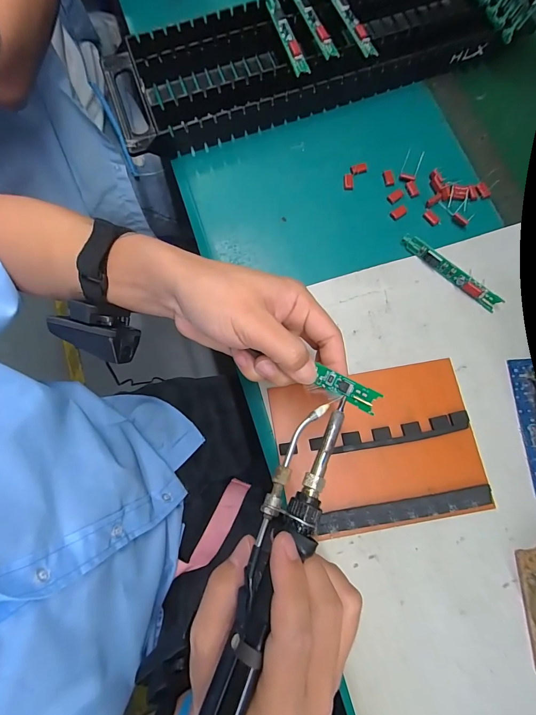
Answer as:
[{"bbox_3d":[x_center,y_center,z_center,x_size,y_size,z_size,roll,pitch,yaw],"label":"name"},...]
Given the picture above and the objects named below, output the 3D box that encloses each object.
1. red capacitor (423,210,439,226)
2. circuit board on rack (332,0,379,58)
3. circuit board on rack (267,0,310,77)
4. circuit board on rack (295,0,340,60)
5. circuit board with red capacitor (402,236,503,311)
[{"bbox_3d":[0.167,-0.142,0.351,0.010,0.004,0.017,-42,80,-9],"label":"red capacitor"},{"bbox_3d":[0.087,-0.364,0.367,0.018,0.013,0.106,-21,77,-5],"label":"circuit board on rack"},{"bbox_3d":[0.018,-0.343,0.363,0.015,0.012,0.104,-21,77,-5],"label":"circuit board on rack"},{"bbox_3d":[0.047,-0.362,0.367,0.014,0.007,0.105,-23,77,-5],"label":"circuit board on rack"},{"bbox_3d":[0.176,-0.083,0.334,0.108,0.011,0.011,42,80,9],"label":"circuit board with red capacitor"}]

